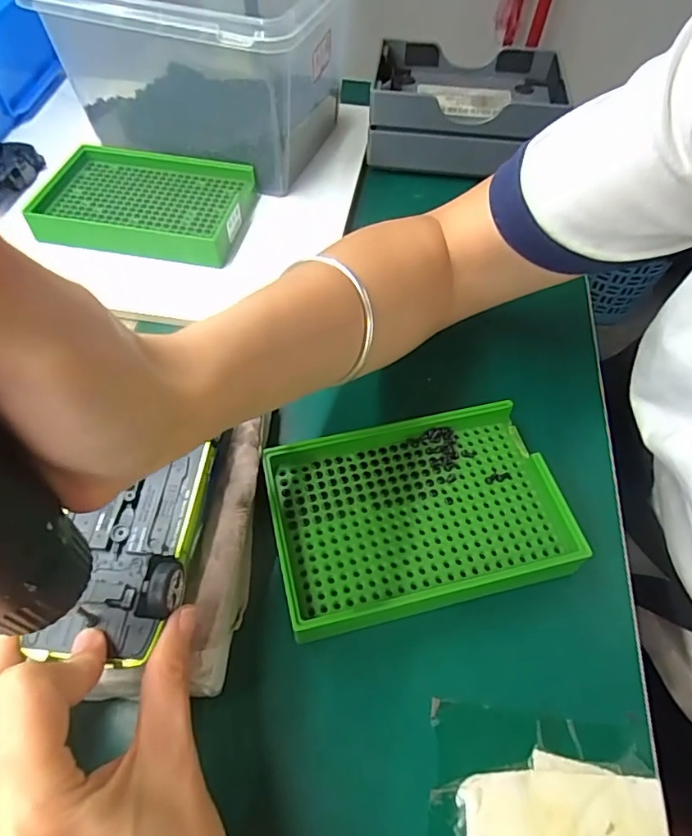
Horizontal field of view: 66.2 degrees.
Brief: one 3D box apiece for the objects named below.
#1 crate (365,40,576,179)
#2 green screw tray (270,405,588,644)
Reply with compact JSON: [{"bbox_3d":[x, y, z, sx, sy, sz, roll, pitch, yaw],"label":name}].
[{"bbox_3d":[0.102,-0.265,0.449,0.155,0.056,0.117,8,57,3],"label":"crate"},{"bbox_3d":[0.035,0.046,0.262,0.136,0.019,0.091,-10,58,-9],"label":"green screw tray"}]

